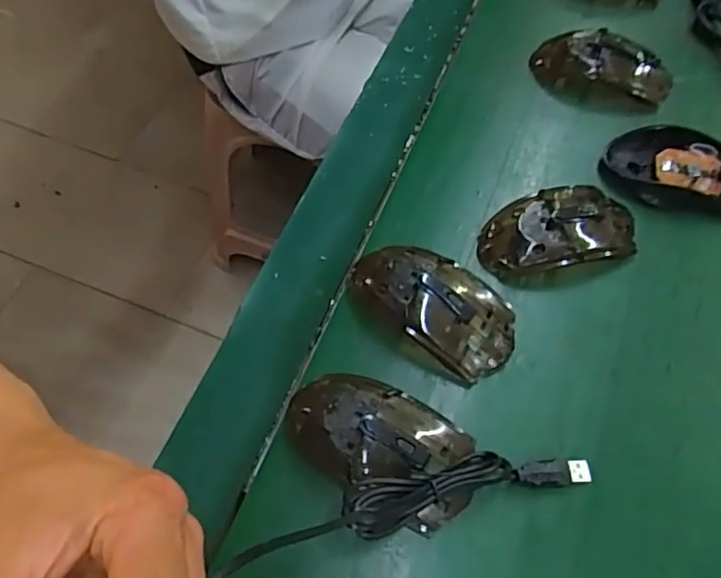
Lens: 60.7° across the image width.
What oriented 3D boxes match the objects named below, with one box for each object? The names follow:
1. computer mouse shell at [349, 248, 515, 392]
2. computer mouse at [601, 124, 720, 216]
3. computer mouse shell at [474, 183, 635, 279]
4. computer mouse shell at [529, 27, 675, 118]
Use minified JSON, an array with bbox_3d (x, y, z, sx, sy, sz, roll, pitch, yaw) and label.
[{"bbox_3d":[0.047,0.008,0.386,0.107,0.027,0.059,33,63,14],"label":"computer mouse shell"},{"bbox_3d":[0.237,-0.088,0.450,0.107,0.023,0.062,6,62,0],"label":"computer mouse"},{"bbox_3d":[0.134,-0.040,0.414,0.106,0.032,0.057,-15,62,-13],"label":"computer mouse shell"},{"bbox_3d":[0.193,-0.173,0.491,0.108,0.029,0.058,19,60,7],"label":"computer mouse shell"}]

